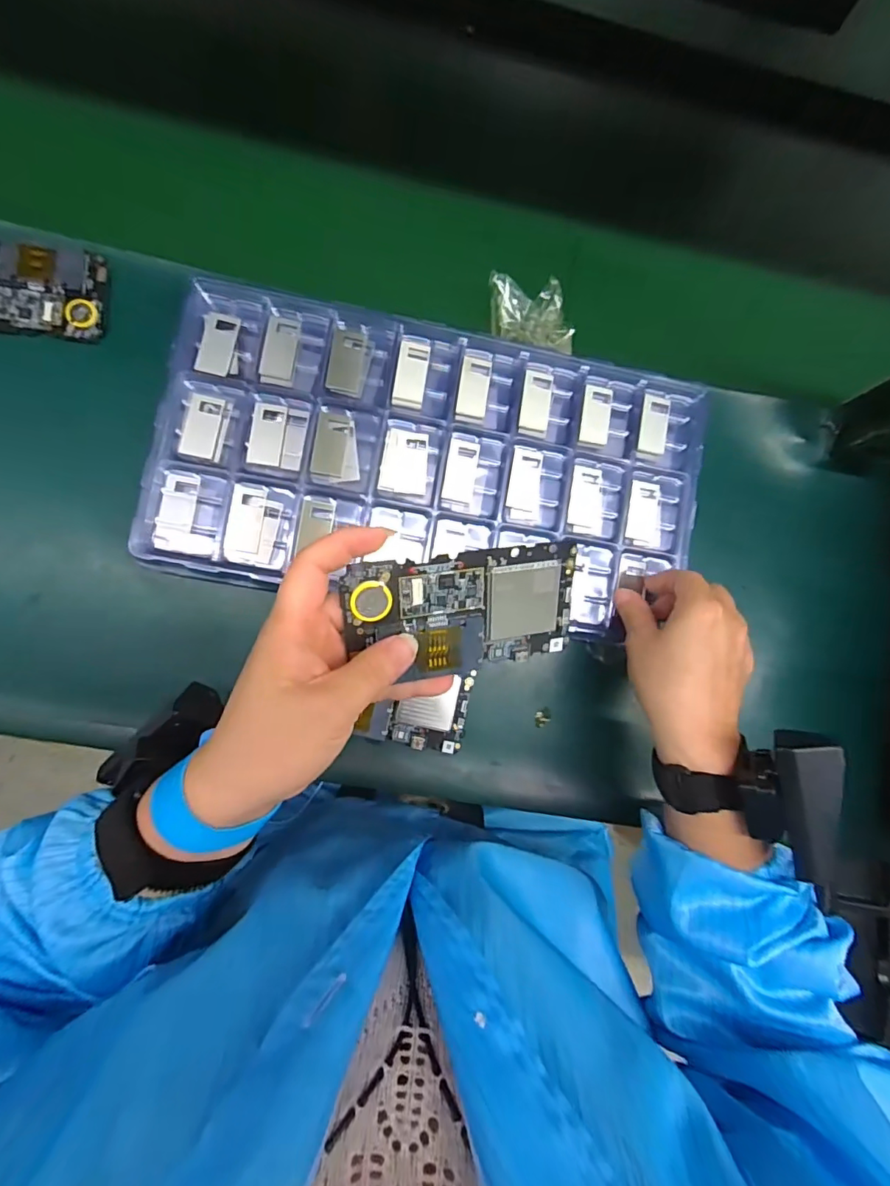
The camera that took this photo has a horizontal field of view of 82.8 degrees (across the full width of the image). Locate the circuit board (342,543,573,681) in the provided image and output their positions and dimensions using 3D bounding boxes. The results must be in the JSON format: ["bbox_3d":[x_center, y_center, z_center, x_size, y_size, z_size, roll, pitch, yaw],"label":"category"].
[{"bbox_3d":[0.012,0.011,0.263,0.121,0.004,0.064,-8,112,-16],"label":"circuit board"}]

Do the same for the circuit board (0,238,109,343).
[{"bbox_3d":[-0.312,-0.222,0.366,0.125,0.008,0.065,2,82,-7],"label":"circuit board"}]

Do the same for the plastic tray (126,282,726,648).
[{"bbox_3d":[-0.004,-0.088,0.377,0.385,0.040,0.207,10,81,-6],"label":"plastic tray"}]

